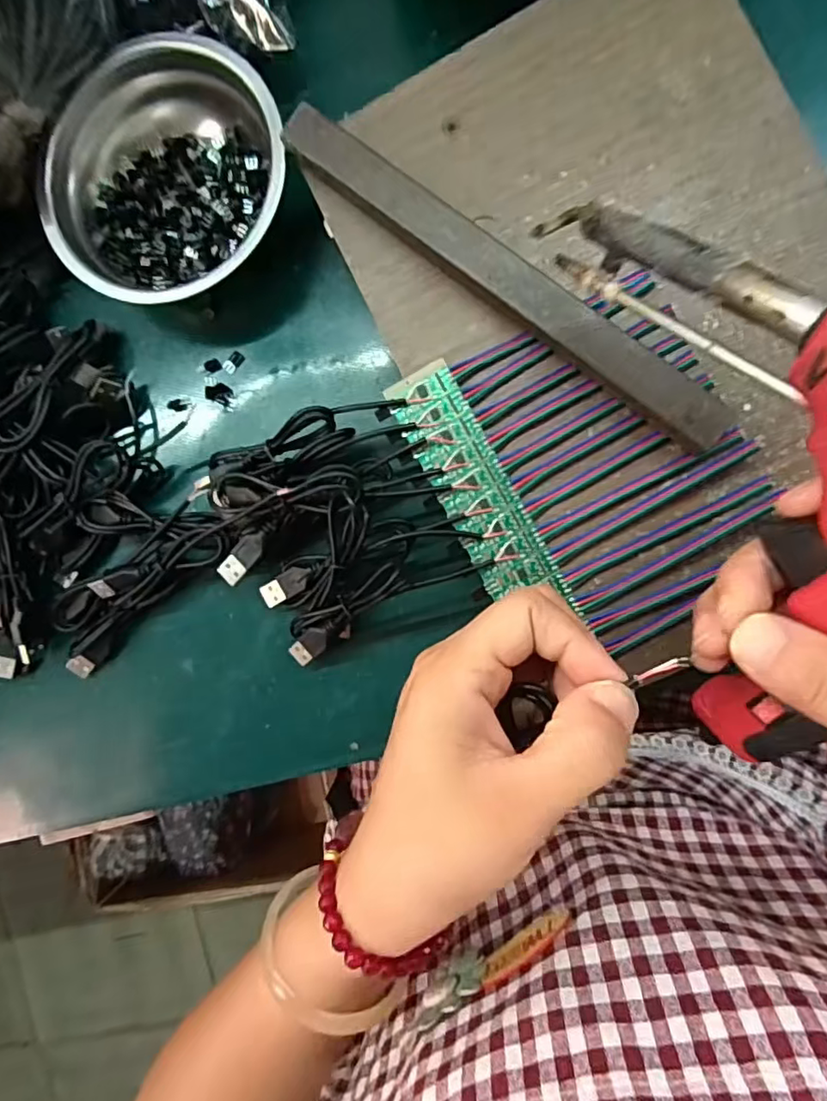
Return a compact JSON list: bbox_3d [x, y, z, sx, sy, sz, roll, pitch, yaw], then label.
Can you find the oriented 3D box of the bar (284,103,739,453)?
[{"bbox_3d":[0.037,-0.120,0.257,0.231,0.019,0.022,39,96,6],"label":"bar"}]

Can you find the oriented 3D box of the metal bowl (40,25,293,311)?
[{"bbox_3d":[-0.123,-0.191,0.302,0.122,0.039,0.120,0,92,7],"label":"metal bowl"}]

